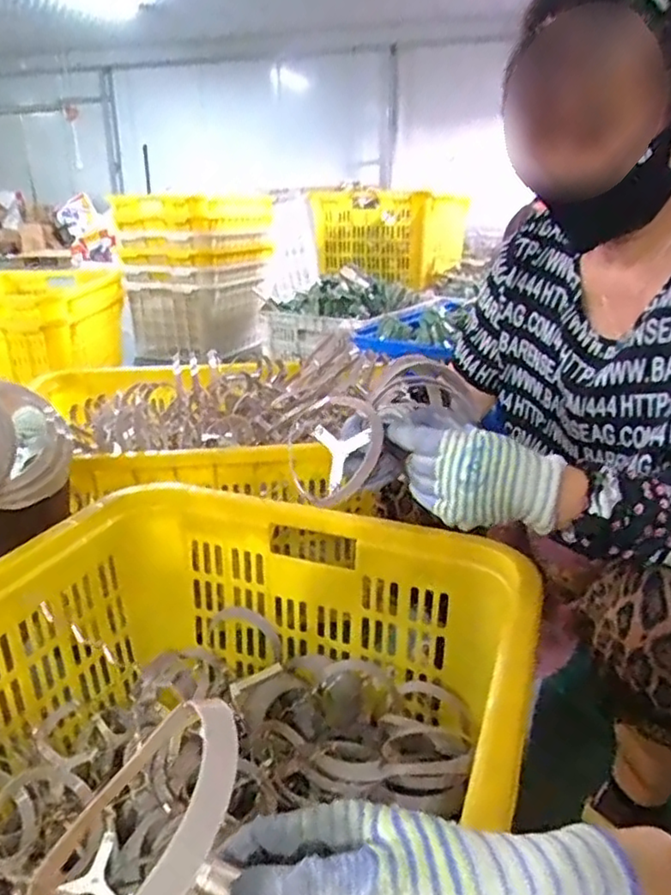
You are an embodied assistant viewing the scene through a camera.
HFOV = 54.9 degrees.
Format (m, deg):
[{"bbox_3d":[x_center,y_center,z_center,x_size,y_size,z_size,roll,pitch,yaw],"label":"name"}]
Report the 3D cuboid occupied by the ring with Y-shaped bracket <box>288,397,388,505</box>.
[{"bbox_3d":[-0.008,-0.002,0.667,0.021,0.130,0.107,-10,50,-46],"label":"ring with Y-shaped bracket"}]

